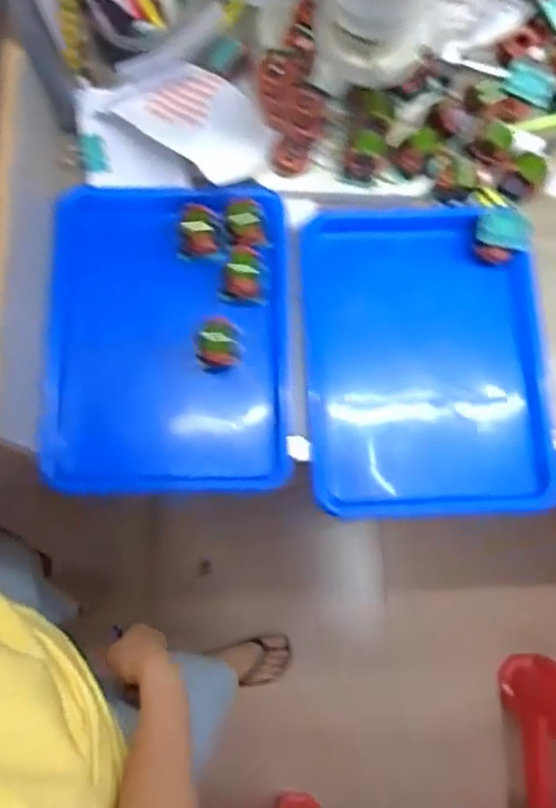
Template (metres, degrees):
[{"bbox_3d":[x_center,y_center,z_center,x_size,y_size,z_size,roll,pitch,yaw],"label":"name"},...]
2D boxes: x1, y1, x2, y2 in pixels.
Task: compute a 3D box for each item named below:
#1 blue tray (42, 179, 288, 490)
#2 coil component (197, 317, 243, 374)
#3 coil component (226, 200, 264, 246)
[{"bbox_3d":[-0.118,-0.072,0.638,0.257,0.051,0.323,0,78,-1],"label":"blue tray"},{"bbox_3d":[-0.059,-0.062,0.632,0.043,0.049,0.053,7,78,1],"label":"coil component"},{"bbox_3d":[-0.035,-0.192,0.652,0.036,0.034,0.037,0,78,-1],"label":"coil component"}]

